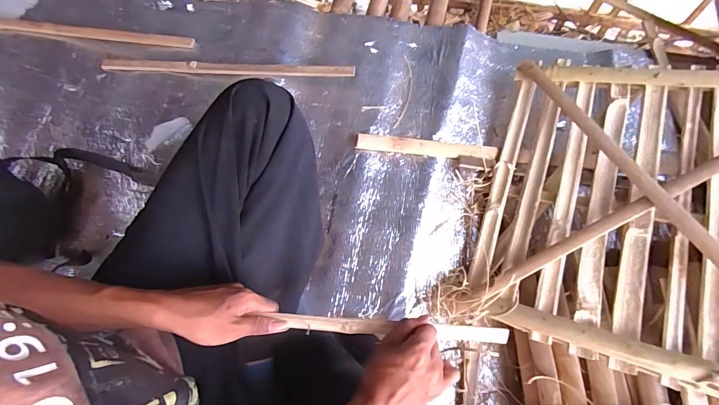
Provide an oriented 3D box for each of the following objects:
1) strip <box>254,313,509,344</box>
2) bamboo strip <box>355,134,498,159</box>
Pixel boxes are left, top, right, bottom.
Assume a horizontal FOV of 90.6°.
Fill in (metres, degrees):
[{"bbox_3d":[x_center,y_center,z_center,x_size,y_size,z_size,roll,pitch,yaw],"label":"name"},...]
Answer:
[{"bbox_3d":[0.039,0.154,0.432,0.284,0.007,0.022,4,83,-3],"label":"strip"},{"bbox_3d":[0.121,-0.101,0.642,0.251,0.010,0.031,4,73,2],"label":"bamboo strip"}]

